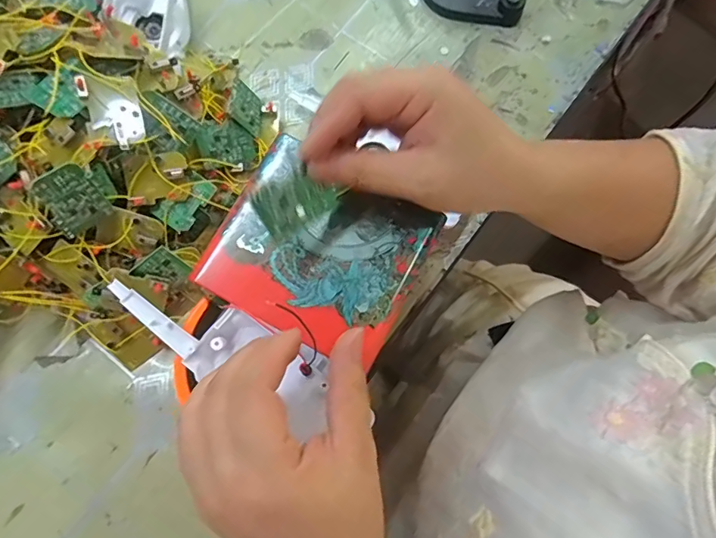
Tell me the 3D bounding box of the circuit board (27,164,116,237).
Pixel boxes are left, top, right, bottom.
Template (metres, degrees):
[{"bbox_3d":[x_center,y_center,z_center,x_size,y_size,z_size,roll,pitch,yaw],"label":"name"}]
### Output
[{"bbox_3d":[-0.184,-0.044,0.297,0.033,0.041,0.004,-37,42,-16],"label":"circuit board"}]

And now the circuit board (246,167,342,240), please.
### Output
[{"bbox_3d":[-0.032,-0.037,0.244,0.043,0.004,0.030,-34,124,-15],"label":"circuit board"}]

